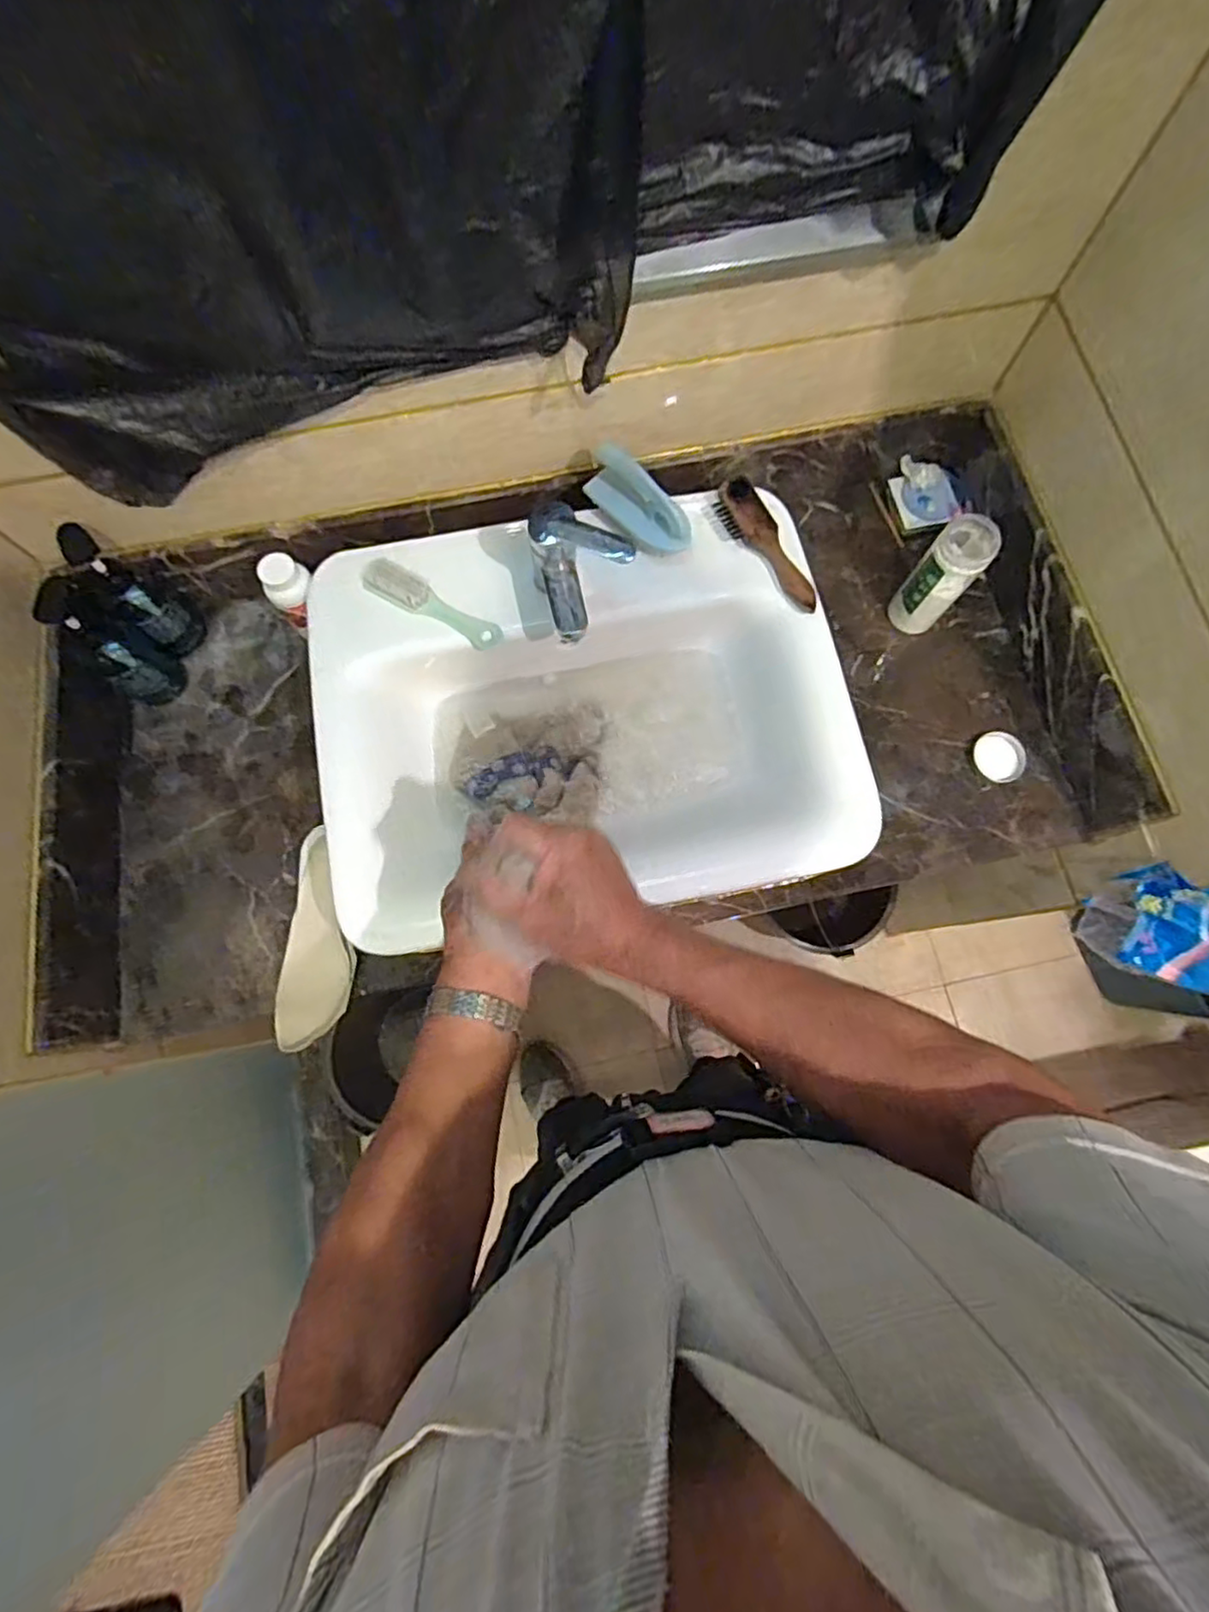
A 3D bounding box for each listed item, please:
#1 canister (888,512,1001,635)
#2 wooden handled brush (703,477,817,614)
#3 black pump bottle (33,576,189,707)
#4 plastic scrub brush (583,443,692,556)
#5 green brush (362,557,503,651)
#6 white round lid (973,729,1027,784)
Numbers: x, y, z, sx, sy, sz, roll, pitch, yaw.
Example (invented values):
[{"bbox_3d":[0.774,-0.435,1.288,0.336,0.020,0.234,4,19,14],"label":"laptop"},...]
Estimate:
[{"bbox_3d":[0.383,-0.259,0.776,0.058,0.144,0.066,44,81,10],"label":"canister"},{"bbox_3d":[0.174,-0.279,0.734,0.056,0.023,0.166,-32,78,-7],"label":"wooden handled brush"},{"bbox_3d":[-0.538,-0.172,0.749,0.069,0.159,0.071,0,76,1],"label":"black pump bottle"},{"bbox_3d":[0.037,-0.315,0.719,0.045,0.057,0.123,-44,79,-9],"label":"plastic scrub brush"},{"bbox_3d":[-0.186,-0.220,0.739,0.161,0.031,0.043,27,78,7],"label":"green brush"},{"bbox_3d":[0.459,-0.057,0.787,0.063,0.009,0.058,0,76,1],"label":"white round lid"}]

